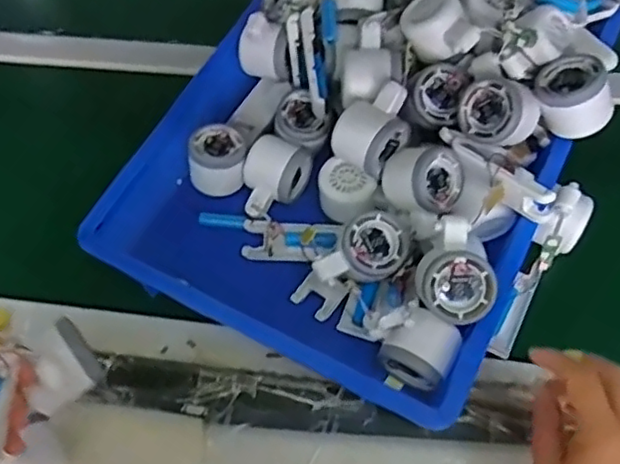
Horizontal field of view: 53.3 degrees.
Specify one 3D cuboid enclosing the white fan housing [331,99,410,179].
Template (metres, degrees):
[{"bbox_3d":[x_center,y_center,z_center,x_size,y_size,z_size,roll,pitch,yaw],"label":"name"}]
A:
[{"bbox_3d":[0.054,-0.089,0.572,0.059,0.050,0.055,38,72,20],"label":"white fan housing"}]

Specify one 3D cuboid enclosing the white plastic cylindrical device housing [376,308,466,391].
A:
[{"bbox_3d":[0.093,0.101,0.524,0.056,0.056,0.051,29,69,17],"label":"white plastic cylindrical device housing"}]

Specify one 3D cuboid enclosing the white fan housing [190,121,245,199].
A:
[{"bbox_3d":[-0.093,-0.076,0.629,0.060,0.038,0.065,-2,63,3],"label":"white fan housing"}]

